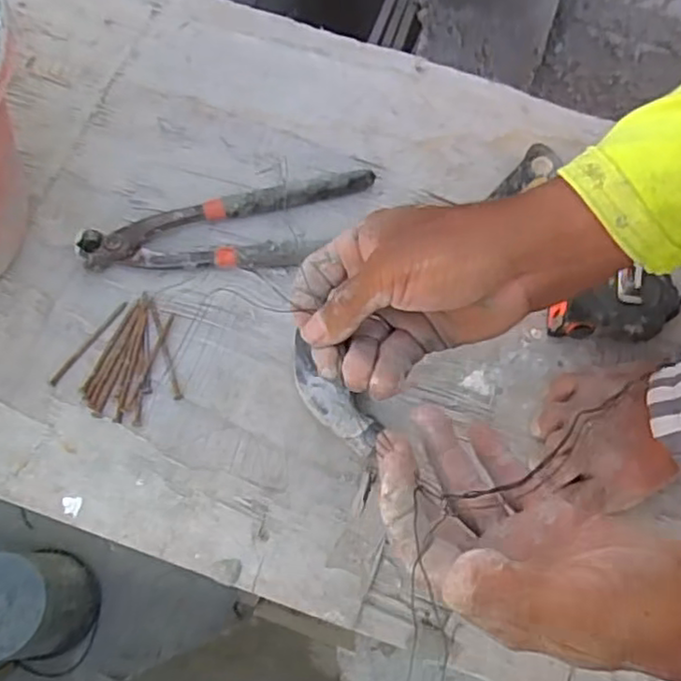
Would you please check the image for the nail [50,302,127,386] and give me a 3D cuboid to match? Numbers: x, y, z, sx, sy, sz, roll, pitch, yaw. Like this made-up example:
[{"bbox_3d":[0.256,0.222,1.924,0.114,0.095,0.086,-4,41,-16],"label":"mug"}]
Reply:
[{"bbox_3d":[-0.173,0.002,0.457,0.006,0.006,0.074,34,74,10],"label":"nail"}]

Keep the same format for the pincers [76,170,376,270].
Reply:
[{"bbox_3d":[-0.079,-0.083,0.483,0.211,0.023,0.069,-10,71,-5],"label":"pincers"}]

